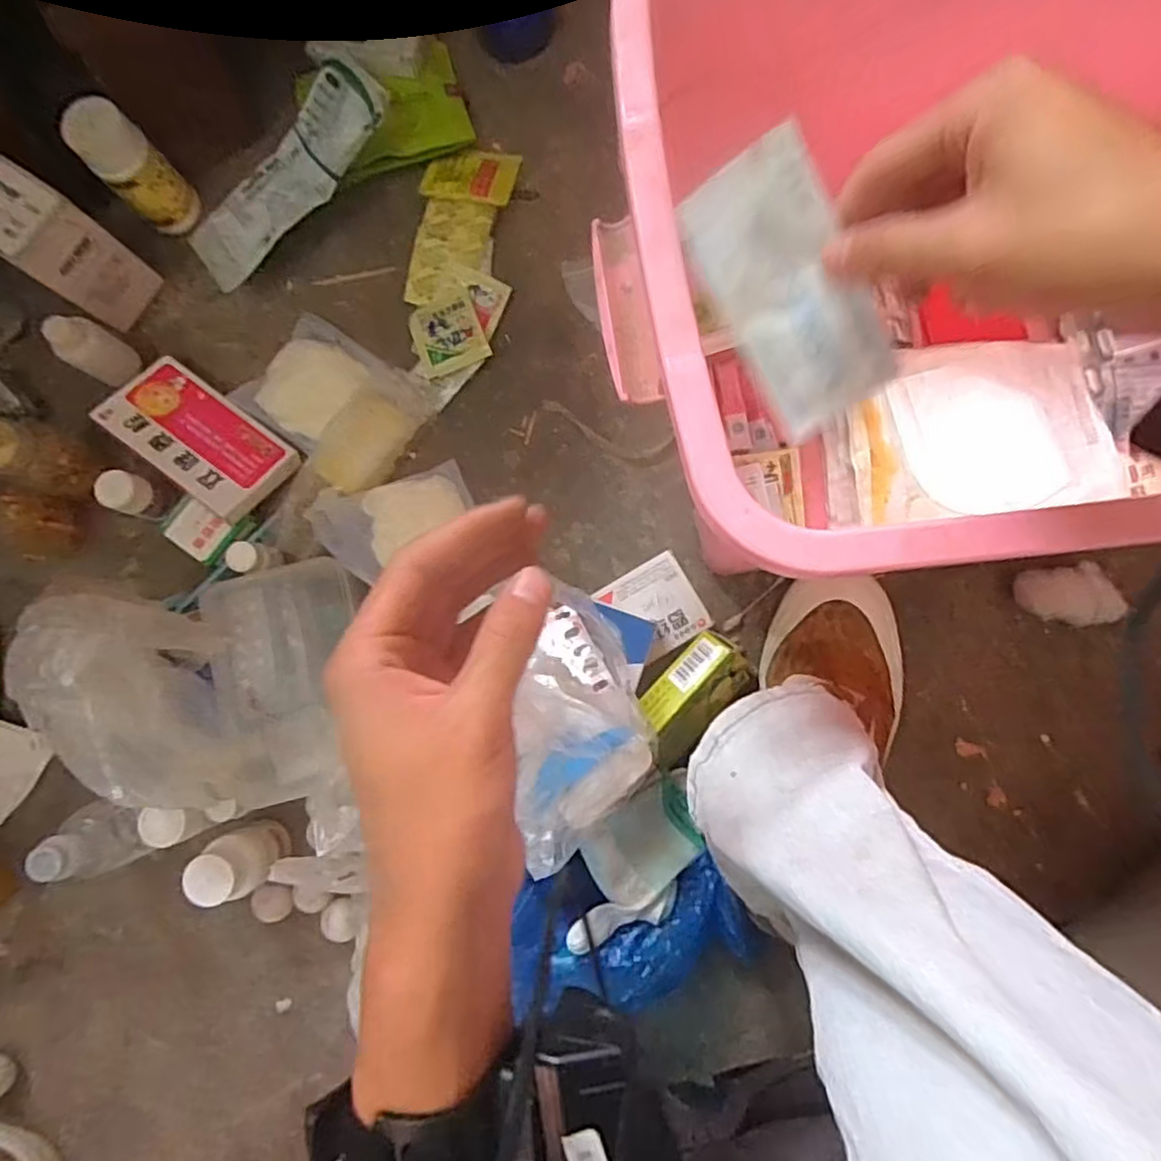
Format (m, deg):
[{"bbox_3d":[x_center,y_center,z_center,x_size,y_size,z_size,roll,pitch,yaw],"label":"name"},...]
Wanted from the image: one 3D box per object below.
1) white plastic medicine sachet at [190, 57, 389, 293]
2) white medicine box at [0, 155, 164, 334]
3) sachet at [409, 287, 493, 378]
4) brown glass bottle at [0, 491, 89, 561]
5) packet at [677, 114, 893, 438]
[{"bbox_3d":[-0.248,-0.342,0.574,0.202,0.021,0.091,-45,66,6],"label":"white plastic medicine sachet"},{"bbox_3d":[-0.400,-0.256,0.537,0.060,0.119,0.064,32,86,3],"label":"white medicine box"},{"bbox_3d":[-0.112,-0.210,0.578,0.058,0.013,0.062,-20,85,-1],"label":"sachet"},{"bbox_3d":[-0.438,-0.044,0.532,0.049,0.086,0.048,-6,85,0],"label":"brown glass bottle"},{"bbox_3d":[0.089,-0.121,0.291,0.055,0.014,0.112,-24,115,29],"label":"packet"}]

